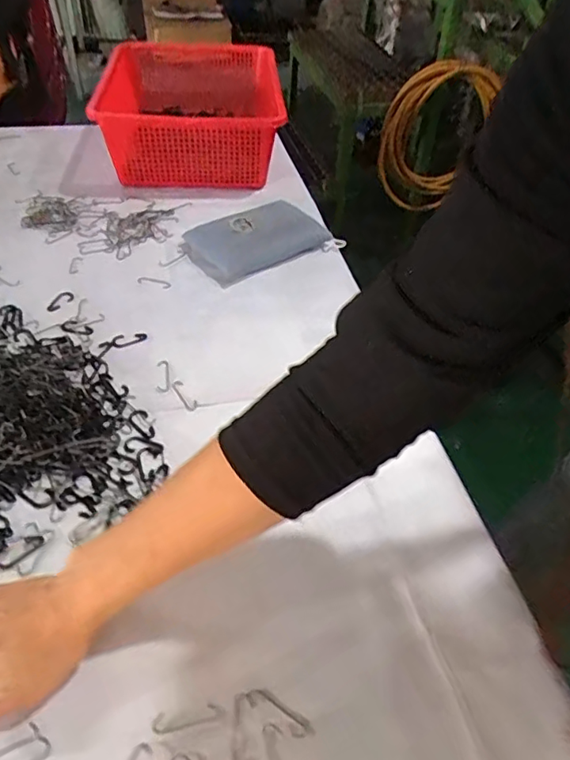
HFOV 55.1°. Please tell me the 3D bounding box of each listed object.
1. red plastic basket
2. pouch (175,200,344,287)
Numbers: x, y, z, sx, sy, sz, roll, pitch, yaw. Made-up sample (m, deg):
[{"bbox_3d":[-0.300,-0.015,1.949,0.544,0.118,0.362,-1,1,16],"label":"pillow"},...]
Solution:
[{"bbox_3d":[-0.148,-0.444,0.890,0.252,0.119,0.359,-1,46,-6],"label":"red plastic basket"},{"bbox_3d":[-0.032,-0.189,0.715,0.187,0.037,0.115,-24,52,-25],"label":"pouch"}]

